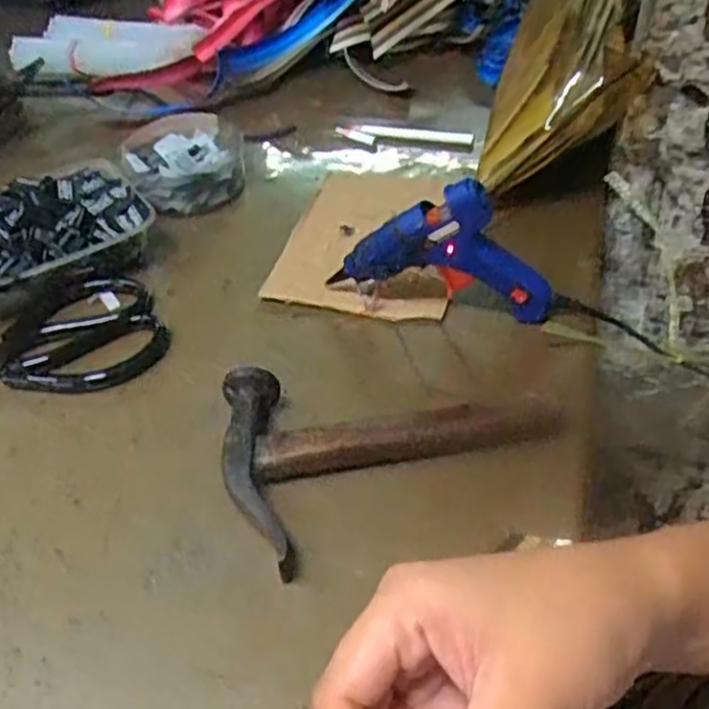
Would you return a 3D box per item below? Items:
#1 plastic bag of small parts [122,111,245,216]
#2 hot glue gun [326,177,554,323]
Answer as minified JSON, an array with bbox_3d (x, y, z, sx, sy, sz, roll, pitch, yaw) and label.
[{"bbox_3d":[-0.140,-0.165,0.611,0.090,0.031,0.115,-9,45,-6],"label":"plastic bag of small parts"},{"bbox_3d":[0.054,-0.063,0.455,0.134,0.092,0.028,4,45,7],"label":"hot glue gun"}]

